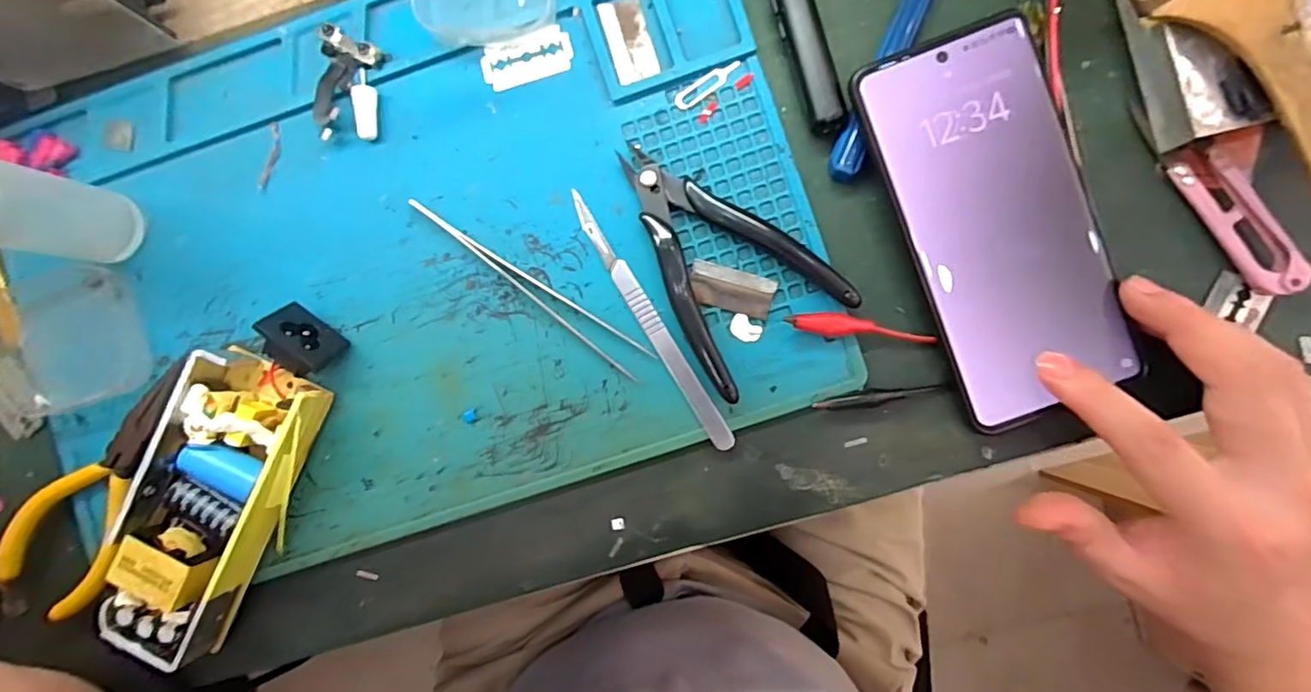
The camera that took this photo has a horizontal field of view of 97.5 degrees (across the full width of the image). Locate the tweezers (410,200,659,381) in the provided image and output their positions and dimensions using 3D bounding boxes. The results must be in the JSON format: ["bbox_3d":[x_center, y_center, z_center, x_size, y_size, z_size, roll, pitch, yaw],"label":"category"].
[{"bbox_3d":[-0.060,-0.026,0.265,0.131,0.005,0.014,34,92,3],"label":"tweezers"}]

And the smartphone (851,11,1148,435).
[{"bbox_3d":[0.149,-0.053,0.243,0.084,0.009,0.160,-19,92,7],"label":"smartphone"}]

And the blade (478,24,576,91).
[{"bbox_3d":[-0.060,-0.134,0.269,0.043,0.004,0.021,-16,97,2],"label":"blade"}]

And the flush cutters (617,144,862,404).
[{"bbox_3d":[0.025,-0.043,0.254,0.071,0.012,0.114,-38,88,3],"label":"flush cutters"}]

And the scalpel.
[{"bbox_3d":[-0.003,-0.011,0.261,0.010,0.005,0.132,-32,88,3],"label":"scalpel"}]

